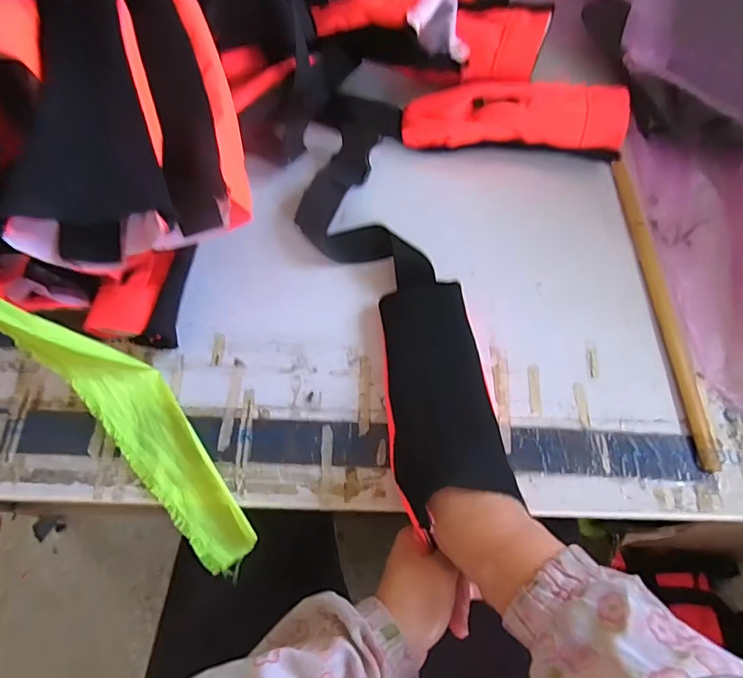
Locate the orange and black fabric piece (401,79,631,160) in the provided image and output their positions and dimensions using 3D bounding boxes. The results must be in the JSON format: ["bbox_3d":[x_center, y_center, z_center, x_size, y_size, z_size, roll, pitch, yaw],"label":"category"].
[{"bbox_3d":[0.147,-0.231,0.539,0.224,0.055,0.055,9,70,3],"label":"orange and black fabric piece"}]

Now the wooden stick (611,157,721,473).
[{"bbox_3d":[0.276,-0.038,0.491,0.021,0.012,0.317,-3,69,-2],"label":"wooden stick"}]

